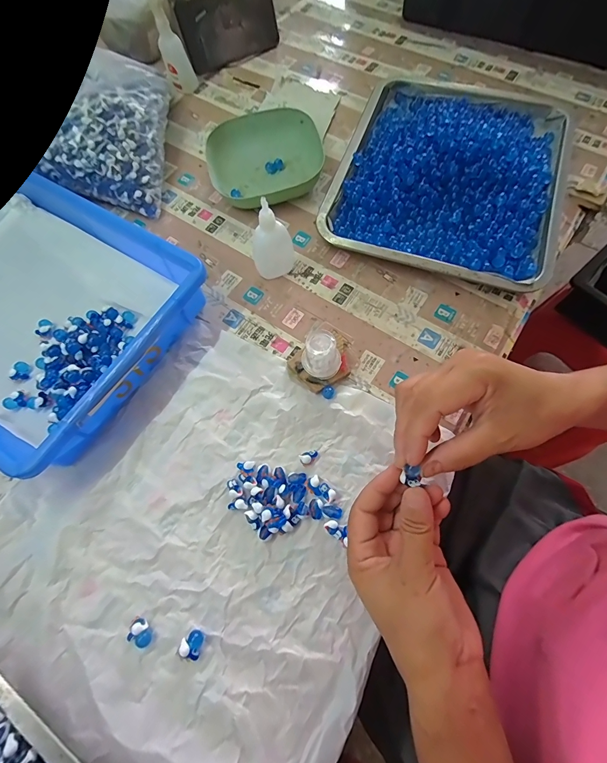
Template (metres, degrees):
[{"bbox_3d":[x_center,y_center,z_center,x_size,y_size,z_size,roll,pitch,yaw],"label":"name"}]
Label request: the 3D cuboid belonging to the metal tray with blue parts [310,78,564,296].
[{"bbox_3d":[0.186,-0.260,0.415,0.269,0.046,0.305,17,71,8],"label":"metal tray with blue parts"}]

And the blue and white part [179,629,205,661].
[{"bbox_3d":[-0.087,0.206,0.264,0.015,0.011,0.016,15,70,8],"label":"blue and white part"}]

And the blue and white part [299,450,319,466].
[{"bbox_3d":[0.006,0.071,0.313,0.017,0.009,0.011,-19,70,-5],"label":"blue and white part"}]

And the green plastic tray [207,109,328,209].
[{"bbox_3d":[-0.049,-0.292,0.442,0.146,0.032,0.142,-8,69,-1],"label":"green plastic tray"}]

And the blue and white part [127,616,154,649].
[{"bbox_3d":[-0.130,0.201,0.268,0.021,0.010,0.015,37,75,14],"label":"blue and white part"}]

